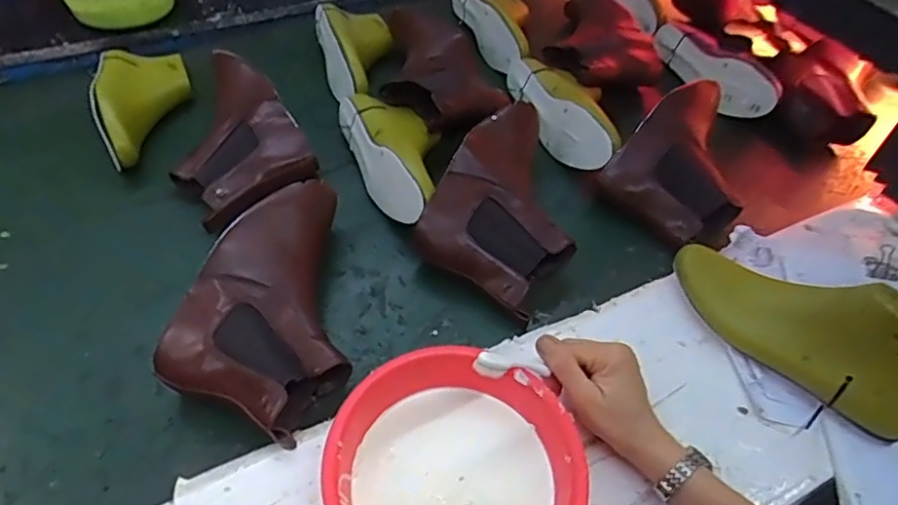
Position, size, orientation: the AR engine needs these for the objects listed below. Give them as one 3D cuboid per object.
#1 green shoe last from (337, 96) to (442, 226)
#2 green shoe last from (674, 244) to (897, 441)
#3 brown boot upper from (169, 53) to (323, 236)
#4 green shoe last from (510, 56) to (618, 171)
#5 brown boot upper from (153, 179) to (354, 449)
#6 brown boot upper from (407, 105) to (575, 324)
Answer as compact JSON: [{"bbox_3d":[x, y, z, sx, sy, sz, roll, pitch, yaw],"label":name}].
[{"bbox_3d":[-0.058,-0.132,0.744,0.108,0.068,0.239,-16,53,-16],"label":"green shoe last"},{"bbox_3d":[0.336,0.070,0.561,0.260,0.111,0.073,30,54,35],"label":"green shoe last"},{"bbox_3d":[-0.287,-0.154,0.757,0.167,0.074,0.253,-31,59,-26],"label":"brown boot upper"},{"bbox_3d":[0.173,-0.210,0.838,0.101,0.069,0.248,-11,52,-13],"label":"green shoe last"},{"bbox_3d":[-0.154,0.044,0.590,0.163,0.108,0.252,21,52,13],"label":"brown boot upper"},{"bbox_3d":[0.086,-0.068,0.693,0.164,0.073,0.255,29,54,19],"label":"brown boot upper"}]

